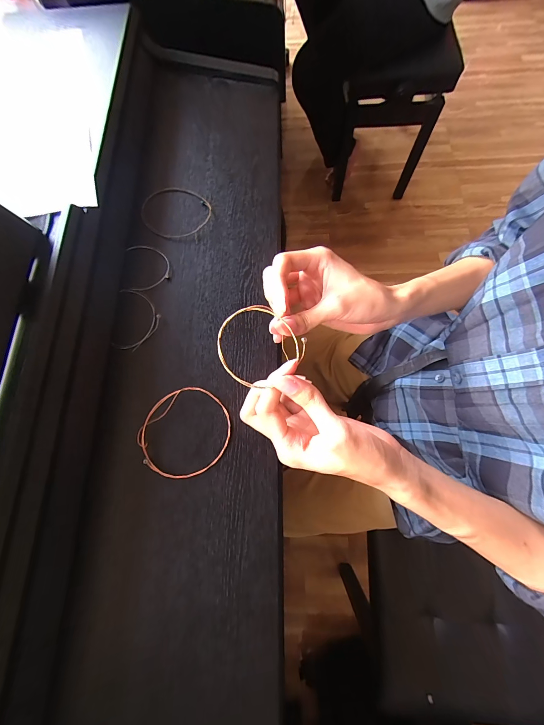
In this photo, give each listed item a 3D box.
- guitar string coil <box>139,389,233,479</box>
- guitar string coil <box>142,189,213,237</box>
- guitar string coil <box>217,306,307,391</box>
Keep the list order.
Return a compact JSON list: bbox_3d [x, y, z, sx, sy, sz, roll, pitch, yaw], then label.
[{"bbox_3d":[-0.090,0.075,0.299,0.087,0.007,0.095,34,74,-7],"label":"guitar string coil"},{"bbox_3d":[-0.127,-0.198,0.372,0.084,0.008,0.084,3,72,-8],"label":"guitar string coil"},{"bbox_3d":[-0.009,-0.015,0.214,0.061,0.005,0.059,5,69,-15],"label":"guitar string coil"}]

